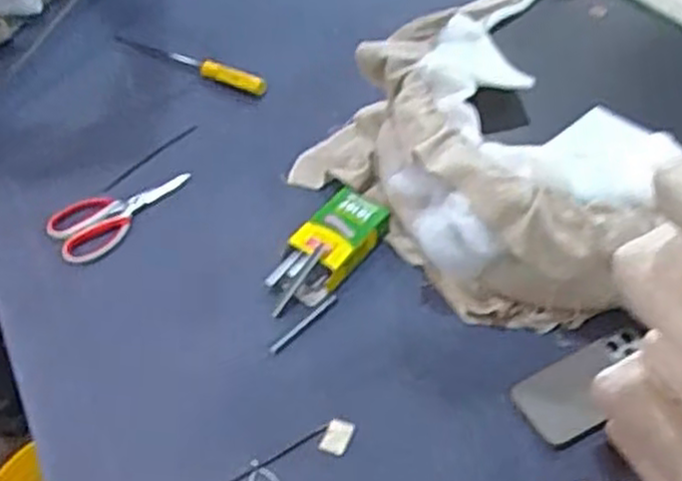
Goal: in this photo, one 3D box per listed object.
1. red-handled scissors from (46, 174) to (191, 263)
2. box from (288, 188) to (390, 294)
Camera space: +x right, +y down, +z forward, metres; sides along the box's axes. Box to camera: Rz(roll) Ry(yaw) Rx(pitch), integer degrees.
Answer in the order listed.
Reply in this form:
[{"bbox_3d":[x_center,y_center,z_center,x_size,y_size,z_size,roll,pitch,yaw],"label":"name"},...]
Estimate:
[{"bbox_3d":[-0.291,-0.042,1.005,0.196,0.022,0.090,-33,55,-20],"label":"red-handled scissors"},{"bbox_3d":[-0.001,-0.004,0.937,0.087,0.033,0.127,30,60,26],"label":"box"}]

